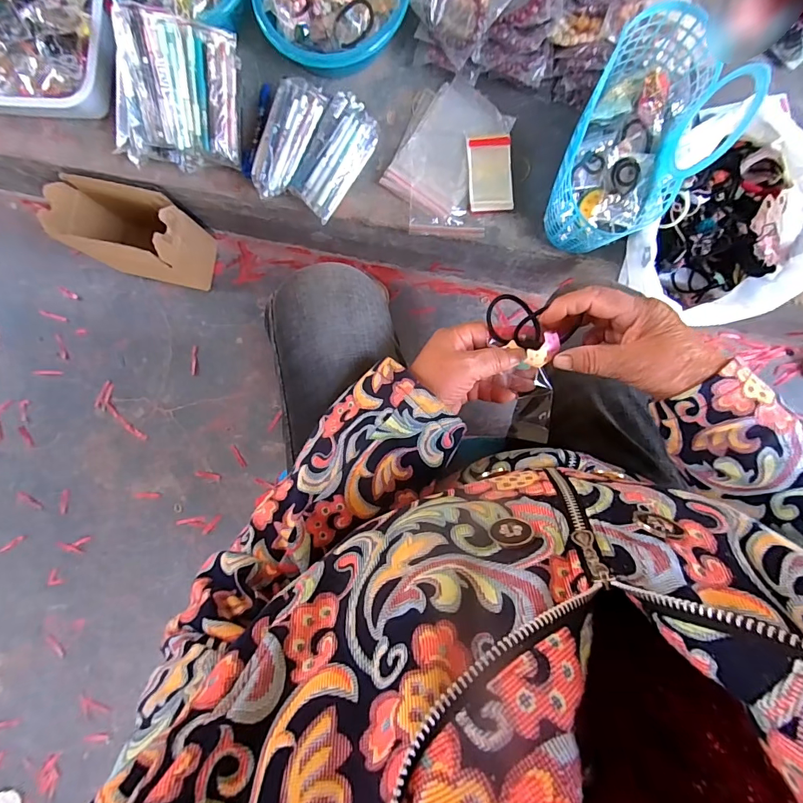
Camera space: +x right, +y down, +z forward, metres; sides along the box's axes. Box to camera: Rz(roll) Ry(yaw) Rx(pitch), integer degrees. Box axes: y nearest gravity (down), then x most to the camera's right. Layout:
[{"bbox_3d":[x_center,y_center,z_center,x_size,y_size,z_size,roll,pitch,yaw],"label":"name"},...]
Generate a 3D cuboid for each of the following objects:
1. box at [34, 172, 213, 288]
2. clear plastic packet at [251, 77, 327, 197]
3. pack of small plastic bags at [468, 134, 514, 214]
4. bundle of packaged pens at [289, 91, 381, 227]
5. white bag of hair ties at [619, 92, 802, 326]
[{"bbox_3d":[-0.486,-0.304,0.779,0.215,0.176,0.112,12,86,2],"label":"box"},{"bbox_3d":[-0.171,-0.397,0.639,0.070,0.051,0.170,25,87,3],"label":"clear plastic packet"},{"bbox_3d":[0.139,-0.356,0.656,0.065,0.009,0.115,-3,86,1],"label":"pack of small plastic bags"},{"bbox_3d":[-0.098,-0.372,0.642,0.080,0.059,0.179,29,87,4],"label":"bundle of packaged pens"},{"bbox_3d":[0.454,-0.229,0.589,0.213,0.144,0.250,32,87,4],"label":"white bag of hair ties"}]

